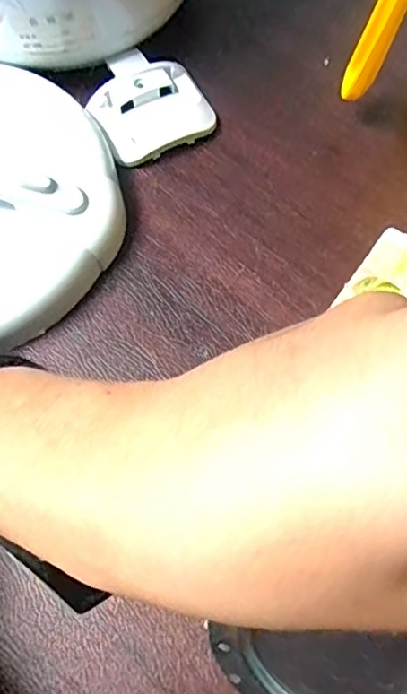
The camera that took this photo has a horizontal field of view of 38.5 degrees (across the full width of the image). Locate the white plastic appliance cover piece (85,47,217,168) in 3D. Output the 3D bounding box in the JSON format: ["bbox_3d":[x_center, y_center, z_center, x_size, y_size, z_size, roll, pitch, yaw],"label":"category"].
[{"bbox_3d":[-0.036,-0.160,0.380,0.072,0.013,0.070,-27,71,-10],"label":"white plastic appliance cover piece"}]

